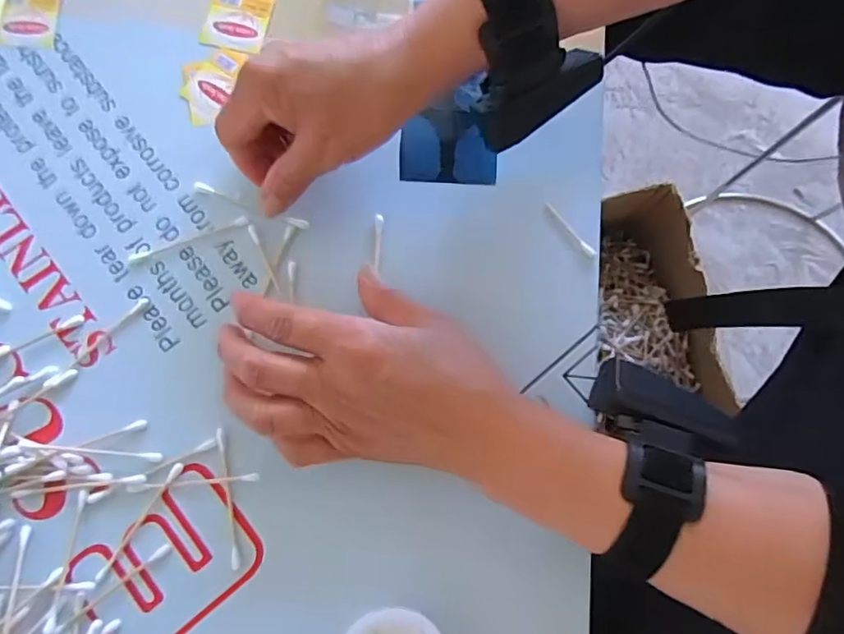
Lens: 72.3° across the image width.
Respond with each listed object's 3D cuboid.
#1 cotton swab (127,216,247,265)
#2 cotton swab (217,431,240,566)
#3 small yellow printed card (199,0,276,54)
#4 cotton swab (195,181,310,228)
[{"bbox_3d":[-0.139,-0.046,0.344,0.074,0.004,0.007,-19,79,-5],"label":"cotton swab"},{"bbox_3d":[-0.105,0.098,0.315,0.005,0.005,0.073,-10,78,-3],"label":"cotton swab"},{"bbox_3d":[-0.120,-0.193,0.376,0.041,0.004,0.042,9,84,-4],"label":"small yellow printed card"},{"bbox_3d":[-0.103,-0.067,0.347,0.073,0.004,0.007,21,78,4],"label":"cotton swab"}]

